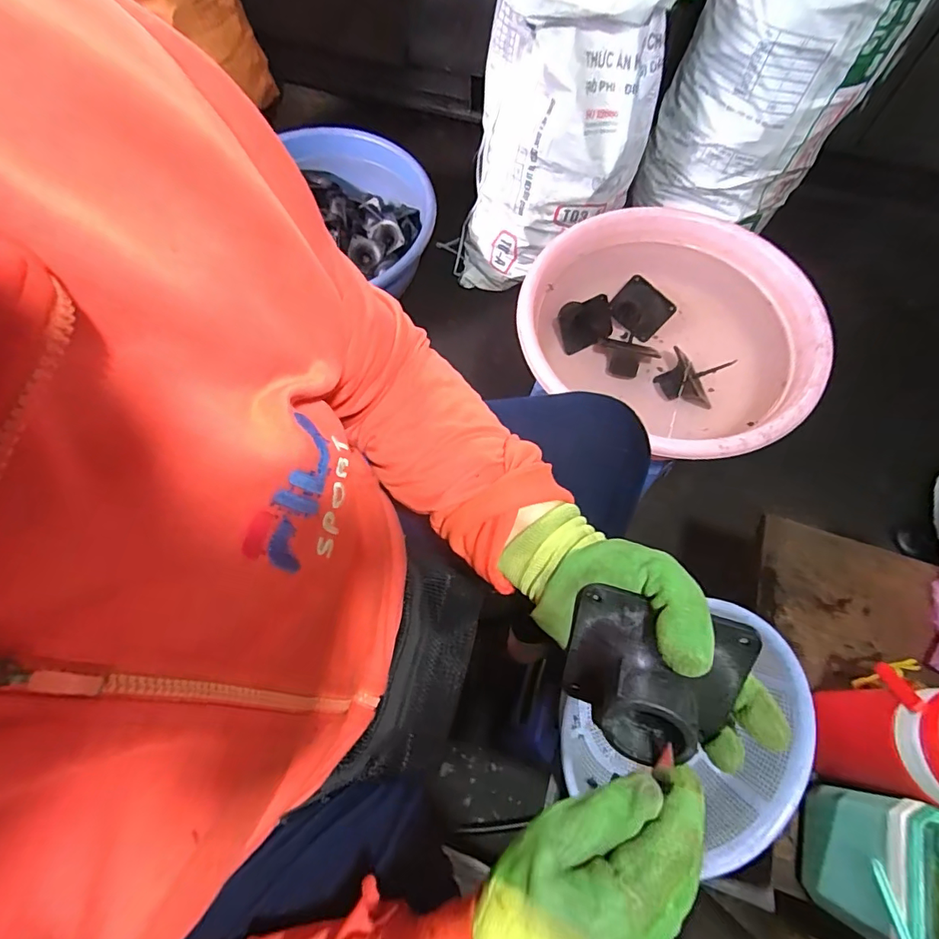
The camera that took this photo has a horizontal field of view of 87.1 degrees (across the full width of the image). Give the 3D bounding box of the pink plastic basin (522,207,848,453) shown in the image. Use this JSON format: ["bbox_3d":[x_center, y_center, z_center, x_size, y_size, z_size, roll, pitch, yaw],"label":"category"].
[{"bbox_3d":[0.300,-0.202,0.754,0.407,0.117,0.393,0,67,0],"label":"pink plastic basin"}]

